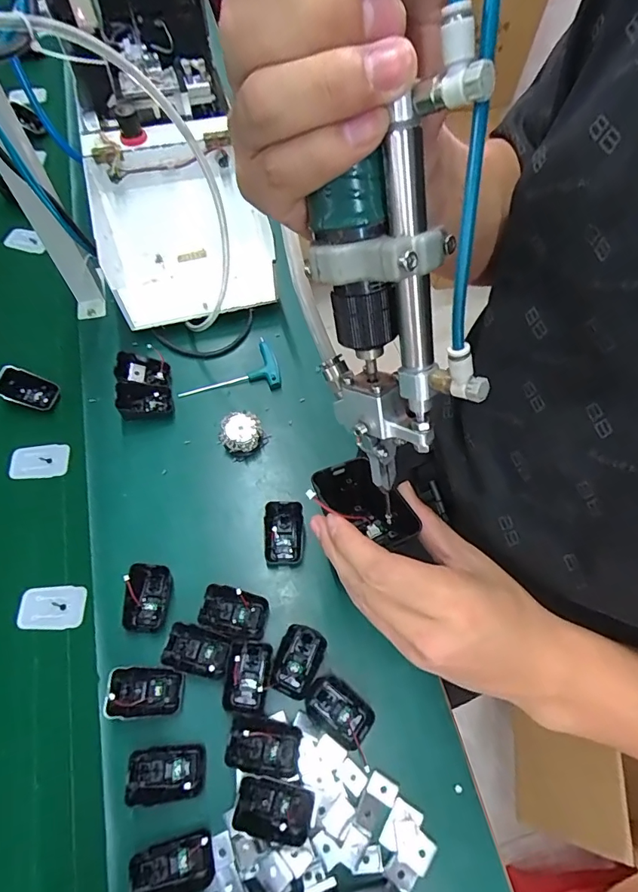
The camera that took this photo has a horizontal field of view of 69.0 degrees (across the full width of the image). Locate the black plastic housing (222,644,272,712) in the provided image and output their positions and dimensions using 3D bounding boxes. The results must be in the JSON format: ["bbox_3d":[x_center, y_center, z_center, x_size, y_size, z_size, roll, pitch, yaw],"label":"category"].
[{"bbox_3d":[-0.073,0.237,0.477,0.047,0.022,0.063,3,64,-2],"label":"black plastic housing"}]

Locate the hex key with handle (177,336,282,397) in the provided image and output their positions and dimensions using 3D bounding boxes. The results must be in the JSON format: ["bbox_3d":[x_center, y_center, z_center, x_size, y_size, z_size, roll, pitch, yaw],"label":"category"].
[{"bbox_3d":[-0.126,-0.109,0.642,0.135,0.011,0.085,-9,65,-8],"label":"hex key with handle"}]

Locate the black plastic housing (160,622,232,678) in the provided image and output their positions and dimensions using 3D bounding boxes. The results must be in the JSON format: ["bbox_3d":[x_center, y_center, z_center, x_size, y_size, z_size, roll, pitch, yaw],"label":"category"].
[{"bbox_3d":[-0.126,0.211,0.476,0.064,0.031,0.043,14,64,3],"label":"black plastic housing"}]

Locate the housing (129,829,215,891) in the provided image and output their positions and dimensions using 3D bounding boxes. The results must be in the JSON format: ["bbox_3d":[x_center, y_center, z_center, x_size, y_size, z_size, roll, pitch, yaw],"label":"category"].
[{"bbox_3d":[-0.130,0.373,0.405,0.069,0.026,0.043,-13,66,-9],"label":"housing"}]

